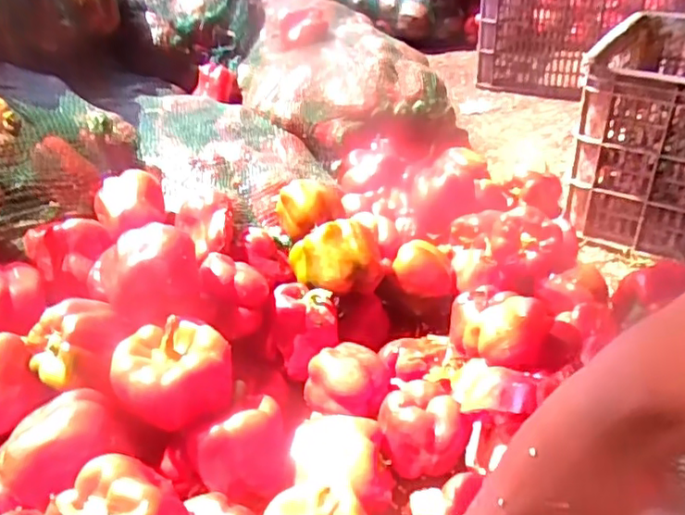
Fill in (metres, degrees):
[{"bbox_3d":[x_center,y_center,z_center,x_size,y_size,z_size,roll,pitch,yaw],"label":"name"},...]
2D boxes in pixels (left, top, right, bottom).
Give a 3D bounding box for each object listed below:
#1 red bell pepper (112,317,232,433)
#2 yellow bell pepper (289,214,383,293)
[{"bbox_3d":[-0.169,0.118,0.617,0.111,0.090,0.086,-21,39,-24],"label":"red bell pepper"},{"bbox_3d":[-0.002,-0.010,0.770,0.119,0.075,0.102,-13,37,-14],"label":"yellow bell pepper"}]

